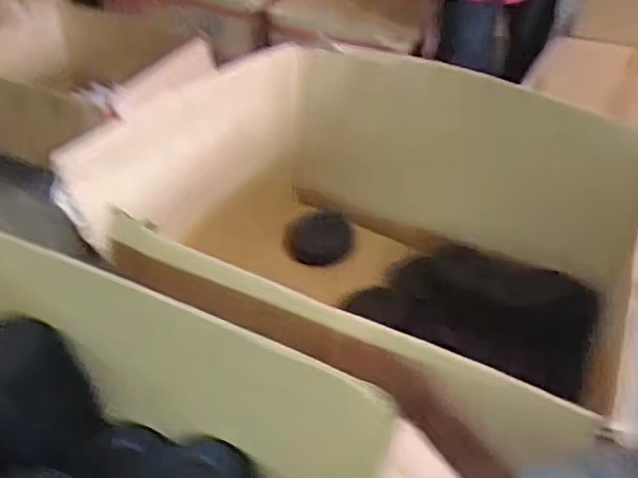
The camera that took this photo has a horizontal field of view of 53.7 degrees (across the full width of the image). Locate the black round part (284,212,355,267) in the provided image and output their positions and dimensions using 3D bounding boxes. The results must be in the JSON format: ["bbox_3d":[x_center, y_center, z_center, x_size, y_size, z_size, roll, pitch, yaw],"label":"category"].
[{"bbox_3d":[0.000,0.003,1.129,0.117,0.101,0.023,10,21,-3],"label":"black round part"}]

